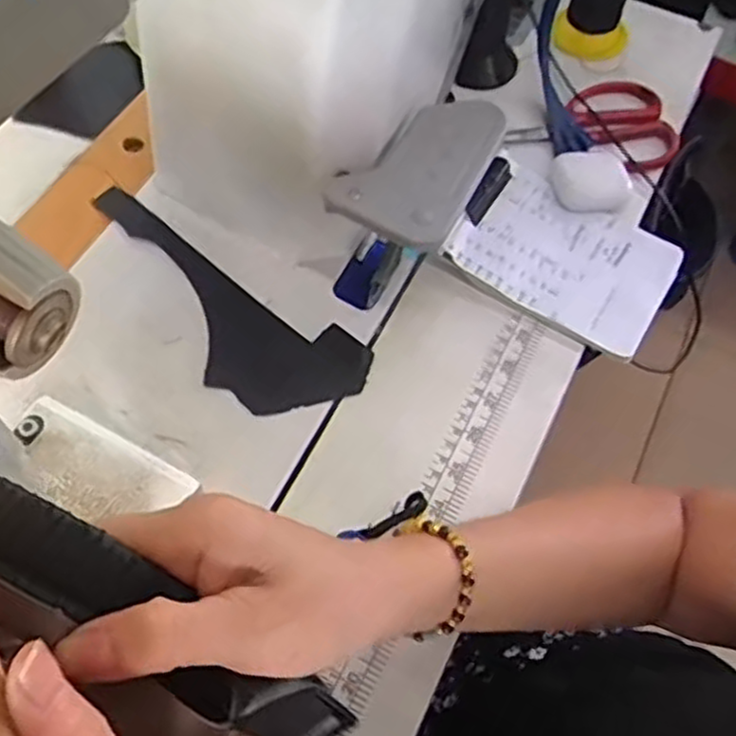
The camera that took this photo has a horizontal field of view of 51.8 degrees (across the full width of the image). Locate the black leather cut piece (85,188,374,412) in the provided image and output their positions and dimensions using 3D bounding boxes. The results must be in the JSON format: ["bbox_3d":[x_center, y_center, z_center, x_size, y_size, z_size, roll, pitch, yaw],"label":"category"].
[{"bbox_3d":[-0.096,-0.035,0.463,0.199,0.008,0.075,33,57,4],"label":"black leather cut piece"}]

